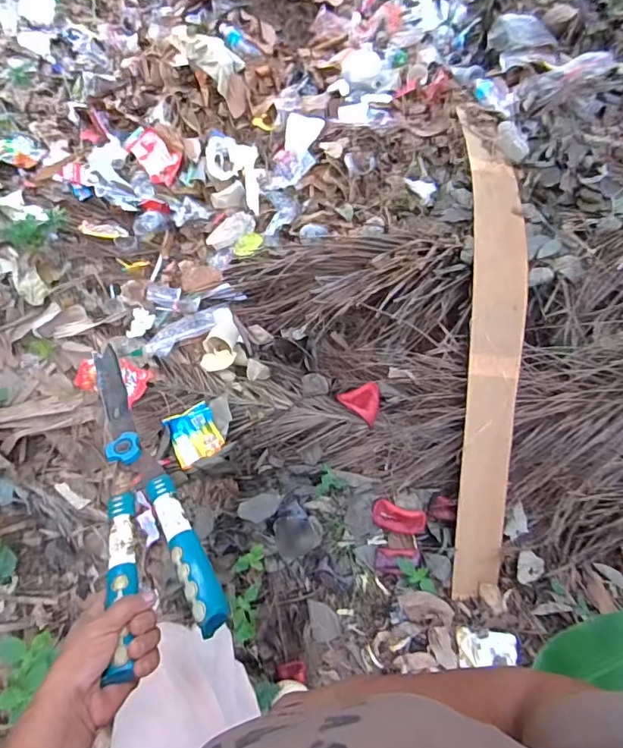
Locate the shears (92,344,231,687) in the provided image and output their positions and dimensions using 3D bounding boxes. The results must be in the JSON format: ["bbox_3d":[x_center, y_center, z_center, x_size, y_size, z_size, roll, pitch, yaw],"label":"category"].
[{"bbox_3d":[-0.220,0.118,0.609,0.102,0.036,0.464,-22,42,-16],"label":"shears"}]

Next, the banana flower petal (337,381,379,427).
[{"bbox_3d":[0.148,0.087,1.420,0.125,0.051,0.139,-15,62,-12],"label":"banana flower petal"}]

